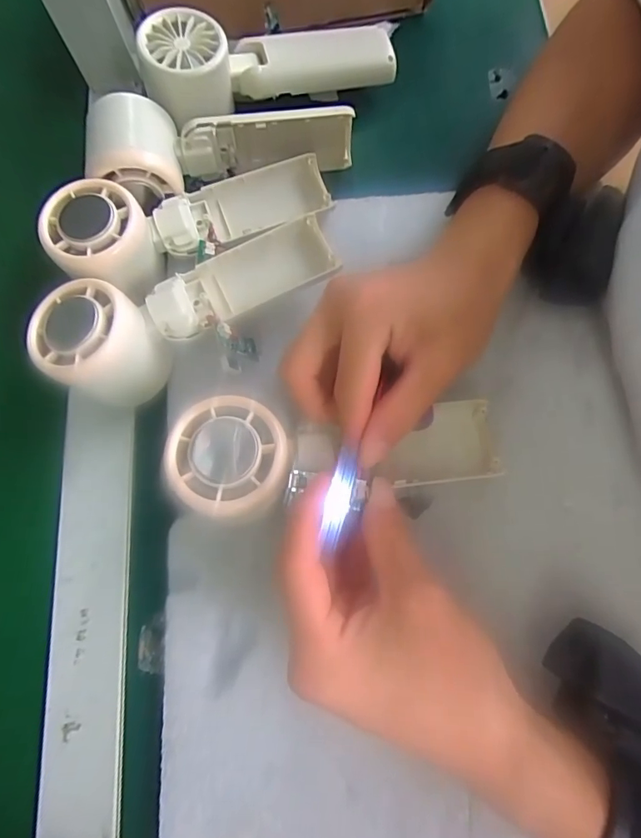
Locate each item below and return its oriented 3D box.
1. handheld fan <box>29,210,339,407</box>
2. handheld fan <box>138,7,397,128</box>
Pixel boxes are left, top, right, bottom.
[{"bbox_3d":[-0.071,-0.067,0.271,0.167,0.046,0.065,-33,77,-10],"label":"handheld fan"},{"bbox_3d":[-0.032,-0.233,0.316,0.160,0.055,0.052,-20,75,-6],"label":"handheld fan"}]

